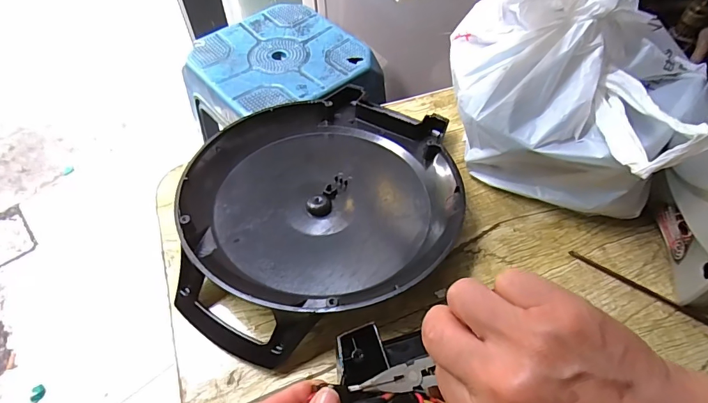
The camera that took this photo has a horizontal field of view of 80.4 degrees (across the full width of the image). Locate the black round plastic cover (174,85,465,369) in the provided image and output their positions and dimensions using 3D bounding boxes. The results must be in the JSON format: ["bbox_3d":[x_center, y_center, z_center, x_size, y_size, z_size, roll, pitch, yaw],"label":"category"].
[{"bbox_3d":[-0.032,-0.016,0.488,0.346,0.058,0.337,-14,57,-10],"label":"black round plastic cover"}]

